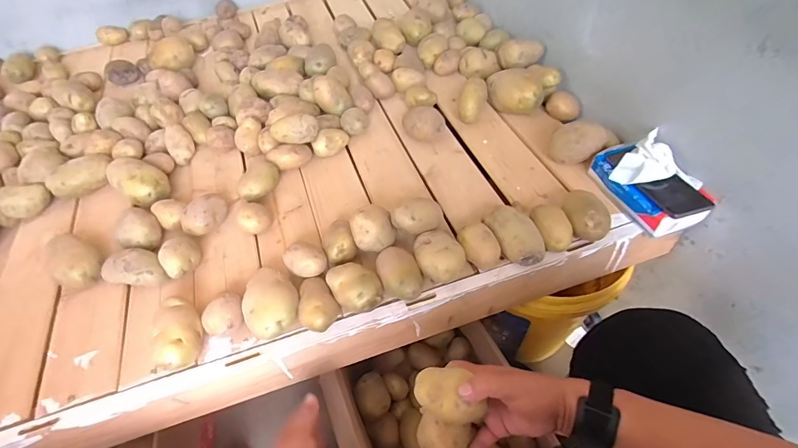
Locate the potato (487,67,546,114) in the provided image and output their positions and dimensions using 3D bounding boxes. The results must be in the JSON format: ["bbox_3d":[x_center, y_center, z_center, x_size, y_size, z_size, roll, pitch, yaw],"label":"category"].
[{"bbox_3d":[0.219,-0.254,0.772,0.109,0.064,0.055,22,57,19],"label":"potato"}]

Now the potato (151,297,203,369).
[{"bbox_3d":[-0.280,0.141,0.521,0.050,0.063,0.090,-24,55,-14],"label":"potato"}]

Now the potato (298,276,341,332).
[{"bbox_3d":[-0.110,0.109,0.539,0.050,0.051,0.072,-28,56,-17],"label":"potato"}]

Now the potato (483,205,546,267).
[{"bbox_3d":[0.166,0.019,0.582,0.054,0.053,0.096,-21,54,-12],"label":"potato"}]

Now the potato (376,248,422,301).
[{"bbox_3d":[0.003,0.074,0.550,0.052,0.055,0.073,-20,54,-11],"label":"potato"}]

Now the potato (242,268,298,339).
[{"bbox_3d":[-0.173,0.109,0.544,0.071,0.050,0.094,-31,56,-18],"label":"potato"}]

